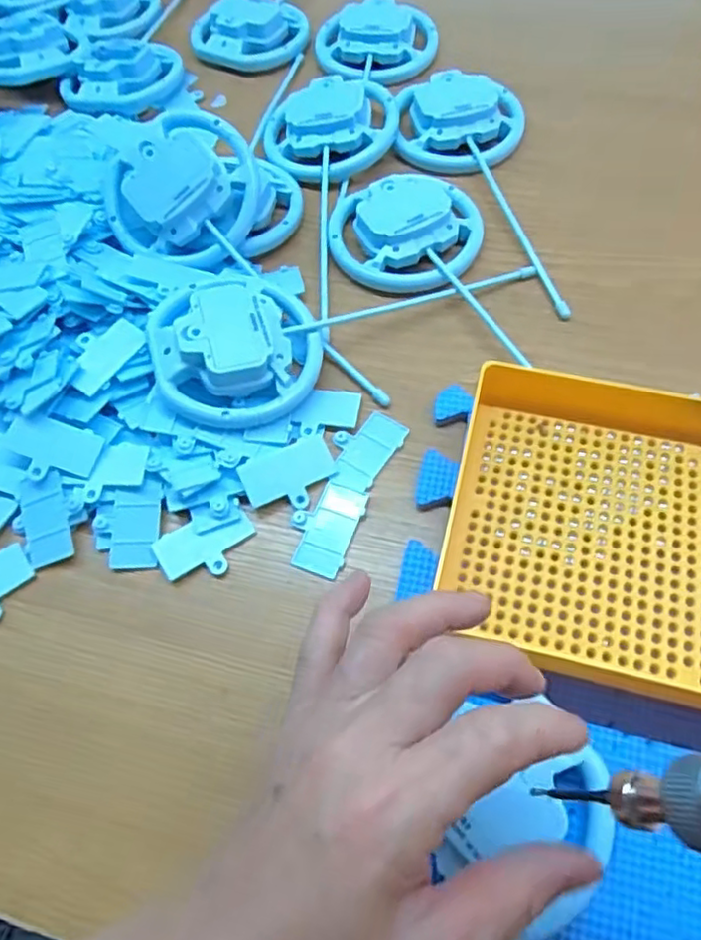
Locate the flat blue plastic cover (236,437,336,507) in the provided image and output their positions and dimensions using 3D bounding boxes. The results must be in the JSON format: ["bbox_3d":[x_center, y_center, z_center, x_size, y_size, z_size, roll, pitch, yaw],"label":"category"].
[{"bbox_3d":[-0.034,0.004,0.358,0.052,0.004,0.034,-21,69,-18],"label":"flat blue plastic cover"}]

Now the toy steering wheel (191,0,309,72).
[{"bbox_3d":[-0.089,-0.382,0.561,0.098,0.033,0.077,-1,62,3],"label":"toy steering wheel"}]

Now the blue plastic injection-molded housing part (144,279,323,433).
[{"bbox_3d":[-0.068,-0.075,0.380,0.093,0.041,0.104,-16,60,-5],"label":"blue plastic injection-molded housing part"}]

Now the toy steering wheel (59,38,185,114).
[{"bbox_3d":[-0.196,-0.337,0.542,0.090,0.028,0.084,10,63,9],"label":"toy steering wheel"}]

